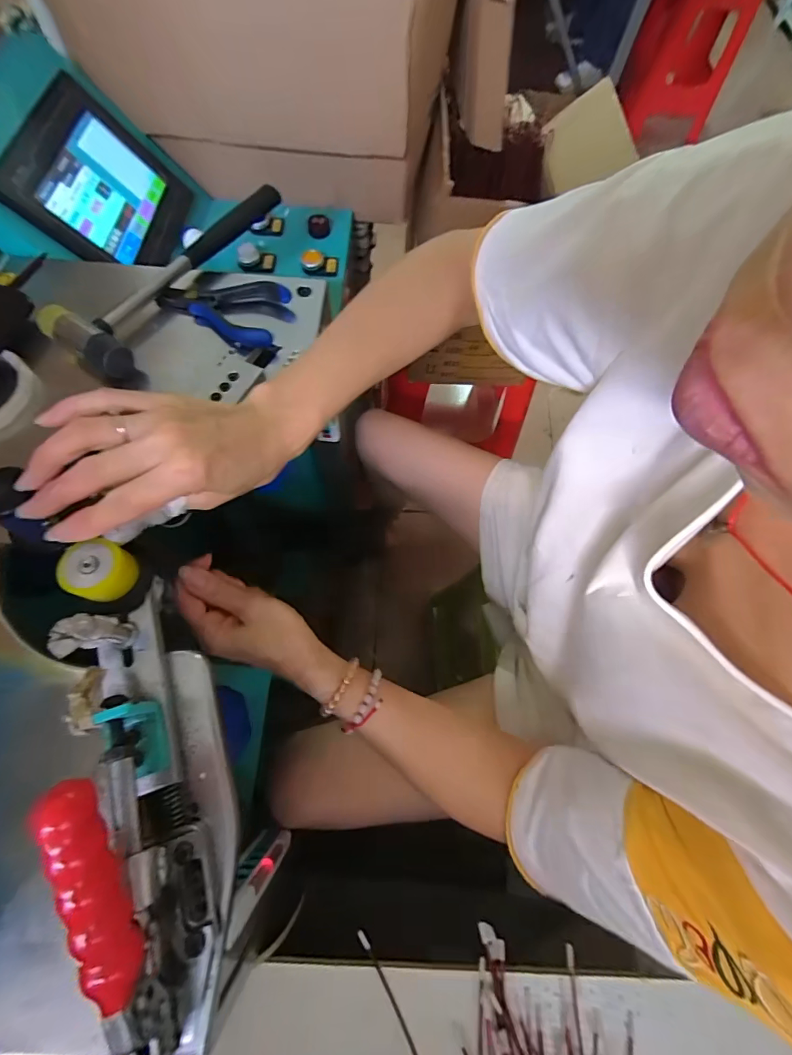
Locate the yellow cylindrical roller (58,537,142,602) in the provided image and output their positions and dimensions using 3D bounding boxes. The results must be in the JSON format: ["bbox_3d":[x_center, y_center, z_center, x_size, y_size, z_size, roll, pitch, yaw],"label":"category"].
[{"bbox_3d":[-0.183,0.026,0.261,0.037,0.019,0.034,1,68,-2],"label":"yellow cylindrical roller"}]

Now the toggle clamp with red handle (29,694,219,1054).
[{"bbox_3d":[-0.121,0.159,0.198,0.031,0.083,0.152,-16,70,-9],"label":"toggle clamp with red handle"}]

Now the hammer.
[{"bbox_3d":[-0.204,-0.241,0.395,0.079,0.040,0.260,26,69,8],"label":"hammer"}]

